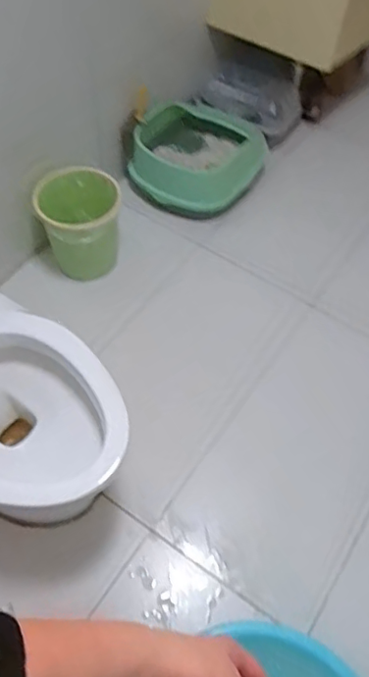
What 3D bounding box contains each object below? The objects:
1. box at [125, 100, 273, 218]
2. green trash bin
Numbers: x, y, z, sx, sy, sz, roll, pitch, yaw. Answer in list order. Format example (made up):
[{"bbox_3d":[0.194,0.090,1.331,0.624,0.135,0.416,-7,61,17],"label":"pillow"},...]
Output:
[{"bbox_3d":[0.048,-0.606,1.860,0.443,0.199,0.380,8,56,1],"label":"box"},{"bbox_3d":[-0.300,-0.316,1.629,0.232,0.275,0.222,-5,57,-7],"label":"green trash bin"}]

